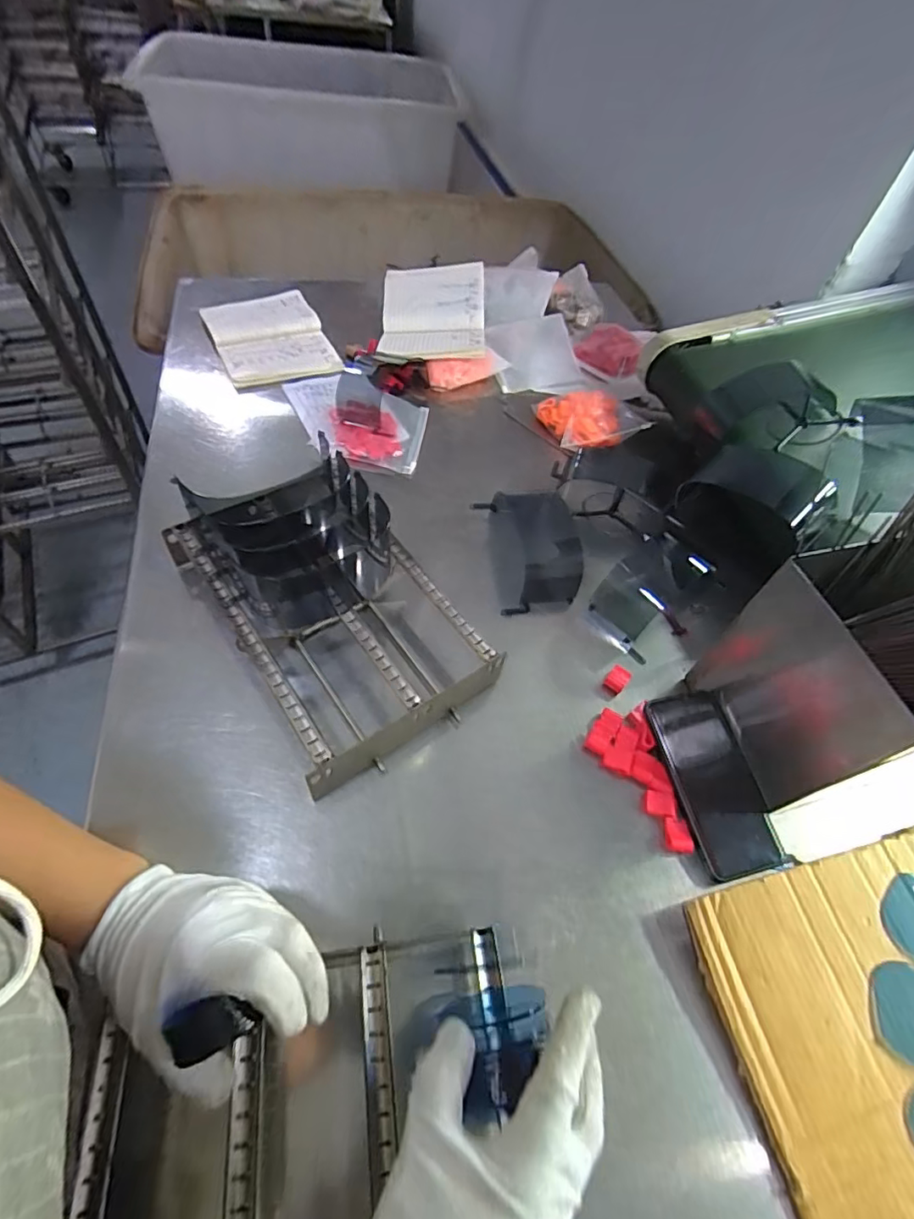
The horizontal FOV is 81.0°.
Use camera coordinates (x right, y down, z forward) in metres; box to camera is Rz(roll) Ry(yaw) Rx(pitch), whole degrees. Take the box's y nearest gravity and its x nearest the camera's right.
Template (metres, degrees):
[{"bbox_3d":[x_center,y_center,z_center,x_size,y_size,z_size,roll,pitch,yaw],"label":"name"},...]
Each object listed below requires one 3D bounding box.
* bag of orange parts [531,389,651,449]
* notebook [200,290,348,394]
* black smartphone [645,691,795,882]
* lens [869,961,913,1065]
[{"bbox_3d":[0.202,-0.289,0.810,0.143,0.037,0.113,-11,58,-15],"label":"bag of orange parts"},{"bbox_3d":[-0.295,-0.430,0.850,0.165,0.021,0.232,-19,60,-20],"label":"notebook"},{"bbox_3d":[0.240,0.158,0.498,0.072,0.007,0.161,-12,65,-6],"label":"black smartphone"},{"bbox_3d":[0.348,0.308,0.409,0.060,0.006,0.063,13,54,1],"label":"lens"}]

